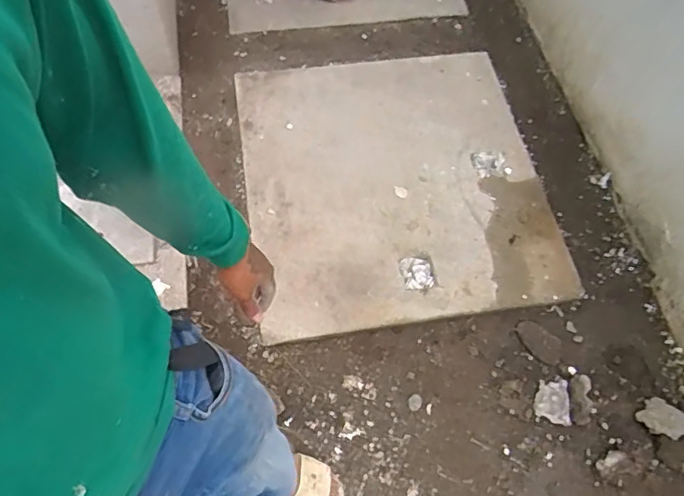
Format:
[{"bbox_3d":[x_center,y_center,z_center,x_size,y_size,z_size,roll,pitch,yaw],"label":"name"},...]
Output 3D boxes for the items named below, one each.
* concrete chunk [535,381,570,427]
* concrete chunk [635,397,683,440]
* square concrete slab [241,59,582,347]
[{"bbox_3d":[0.563,0.412,1.437,0.087,0.022,0.109,8,62,2],"label":"concrete chunk"},{"bbox_3d":[0.835,0.442,1.389,0.106,0.033,0.106,-29,40,-24],"label":"concrete chunk"},{"bbox_3d":[0.155,-0.240,1.749,0.930,0.046,1.006,-7,62,-7],"label":"square concrete slab"}]

